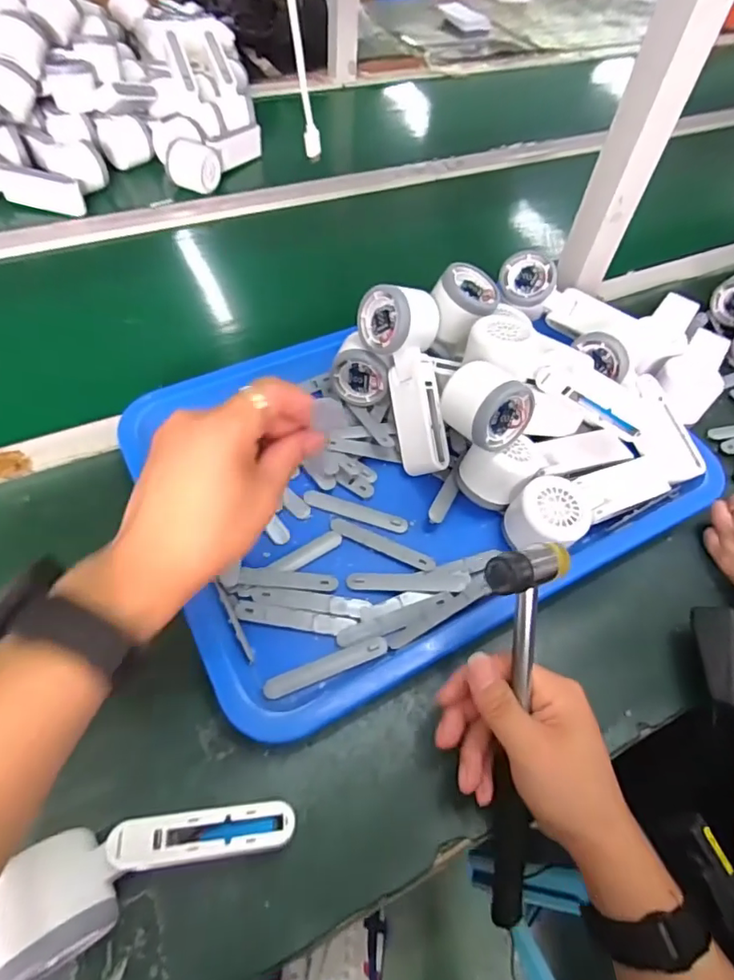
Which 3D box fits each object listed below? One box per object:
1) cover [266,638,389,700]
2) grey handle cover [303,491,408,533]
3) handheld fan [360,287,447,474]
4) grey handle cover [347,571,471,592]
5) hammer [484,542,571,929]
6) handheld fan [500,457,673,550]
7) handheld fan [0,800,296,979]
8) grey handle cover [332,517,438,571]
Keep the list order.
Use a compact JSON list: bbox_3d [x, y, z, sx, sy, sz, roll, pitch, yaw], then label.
[{"bbox_3d":[-0.029,0.128,0.392,0.092,0.004,0.015,-18,59,-16],"label":"cover"},{"bbox_3d":[-0.010,0.018,0.466,0.091,0.005,0.014,17,56,7],"label":"grey handle cover"},{"bbox_3d":[0.041,-0.098,0.480,0.068,0.051,0.167,-12,90,-10],"label":"handheld fan"},{"bbox_3d":[0.033,0.073,0.428,0.095,0.004,0.017,0,52,3],"label":"grey handle cover"},{"bbox_3d":[0.096,0.157,0.339,0.055,0.040,0.252,-1,103,-5],"label":"hammer"},{"bbox_3d":[0.190,0.013,0.466,0.169,0.052,0.059,-13,62,-31],"label":"handheld fan"},{"bbox_3d":[-0.123,0.210,0.312,0.155,0.050,0.057,-20,61,-17],"label":"handheld fan"},{"bbox_3d":[0.013,0.044,0.449,0.093,0.008,0.016,24,57,12],"label":"grey handle cover"}]

